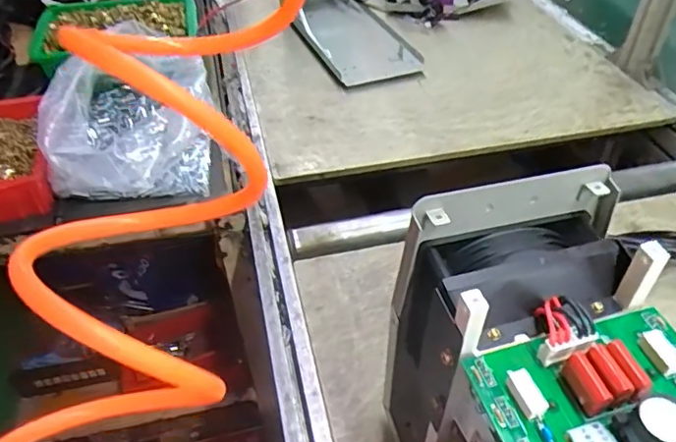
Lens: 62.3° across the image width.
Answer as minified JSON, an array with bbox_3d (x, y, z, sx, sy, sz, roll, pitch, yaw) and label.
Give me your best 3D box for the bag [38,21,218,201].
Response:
[{"bbox_3d":[-0.259,-0.139,0.736,0.188,0.126,0.241,-4,43,-3],"label":"bag"}]

